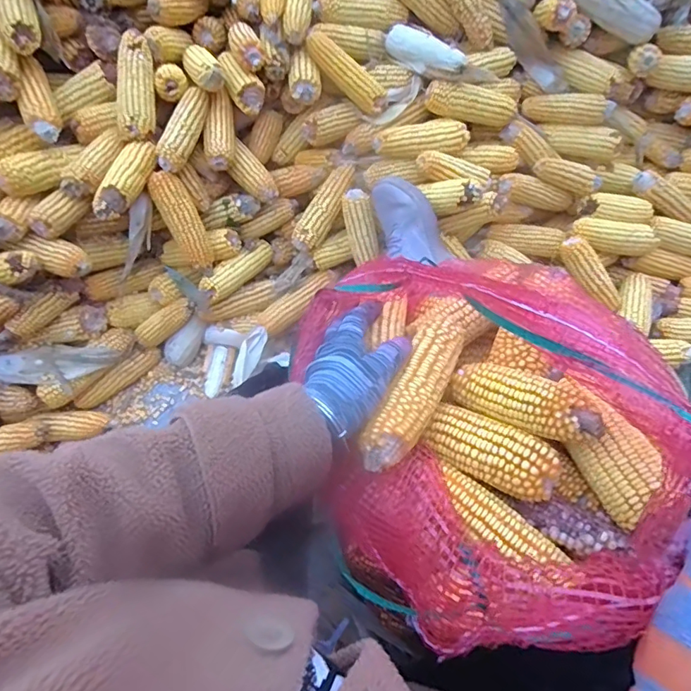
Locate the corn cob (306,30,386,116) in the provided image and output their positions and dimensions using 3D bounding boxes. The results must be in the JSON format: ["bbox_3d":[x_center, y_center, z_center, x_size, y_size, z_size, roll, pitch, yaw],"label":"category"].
[{"bbox_3d":[0.002,-0.449,0.821,0.157,0.042,0.041,39,62,-14],"label":"corn cob"}]

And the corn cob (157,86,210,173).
[{"bbox_3d":[-0.251,-0.336,0.778,0.040,0.039,0.140,18,80,14],"label":"corn cob"}]

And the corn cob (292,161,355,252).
[{"bbox_3d":[-0.032,-0.241,0.874,0.049,0.040,0.167,34,96,22],"label":"corn cob"}]

